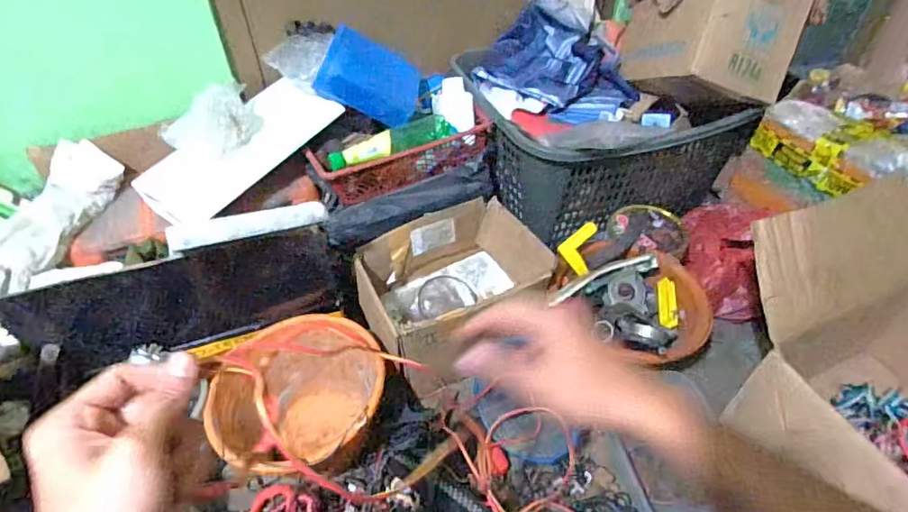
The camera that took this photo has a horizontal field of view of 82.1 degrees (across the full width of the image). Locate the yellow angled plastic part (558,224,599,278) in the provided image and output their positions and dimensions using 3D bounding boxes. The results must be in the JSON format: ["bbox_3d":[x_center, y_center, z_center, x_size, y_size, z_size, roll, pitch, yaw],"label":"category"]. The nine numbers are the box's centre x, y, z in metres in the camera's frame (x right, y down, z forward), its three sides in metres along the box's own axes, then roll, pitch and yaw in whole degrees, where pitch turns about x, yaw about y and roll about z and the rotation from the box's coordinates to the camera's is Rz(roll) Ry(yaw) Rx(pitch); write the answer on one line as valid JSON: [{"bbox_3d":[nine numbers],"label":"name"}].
[{"bbox_3d":[0.214,-0.016,0.915,0.056,0.016,0.093,13,93,6],"label":"yellow angled plastic part"}]

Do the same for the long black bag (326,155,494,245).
[{"bbox_3d":[-0.077,-0.094,0.965,0.319,0.070,0.059,-16,48,-14],"label":"long black bag"}]

